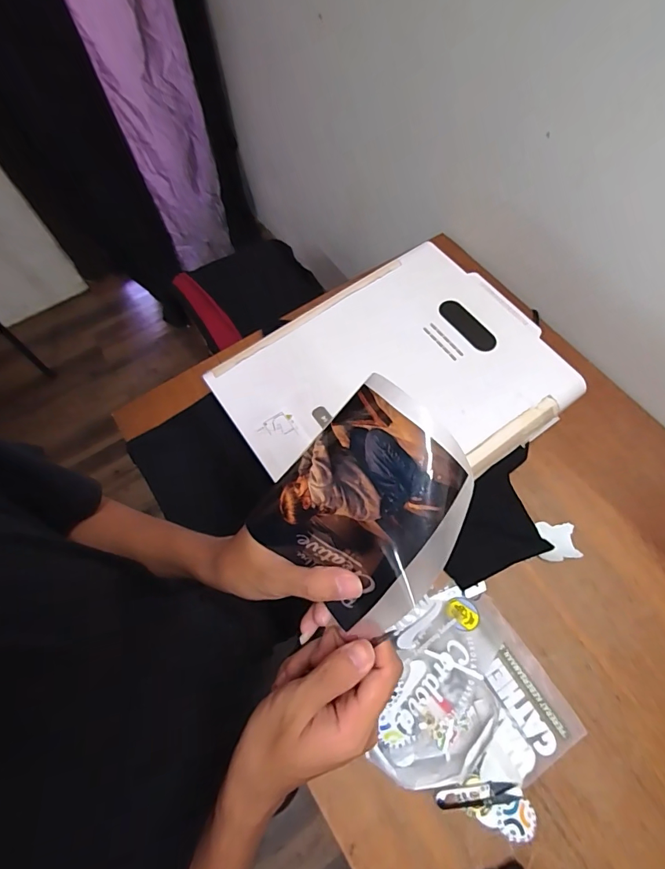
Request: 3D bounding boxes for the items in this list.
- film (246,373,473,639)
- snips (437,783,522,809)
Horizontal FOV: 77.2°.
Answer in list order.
[{"bbox_3d":[0.021,0.044,0.260,0.112,0.026,0.129,43,107,18],"label":"film"},{"bbox_3d":[0.210,0.525,0.604,0.118,0.011,0.027,-6,66,-1],"label":"snips"}]

